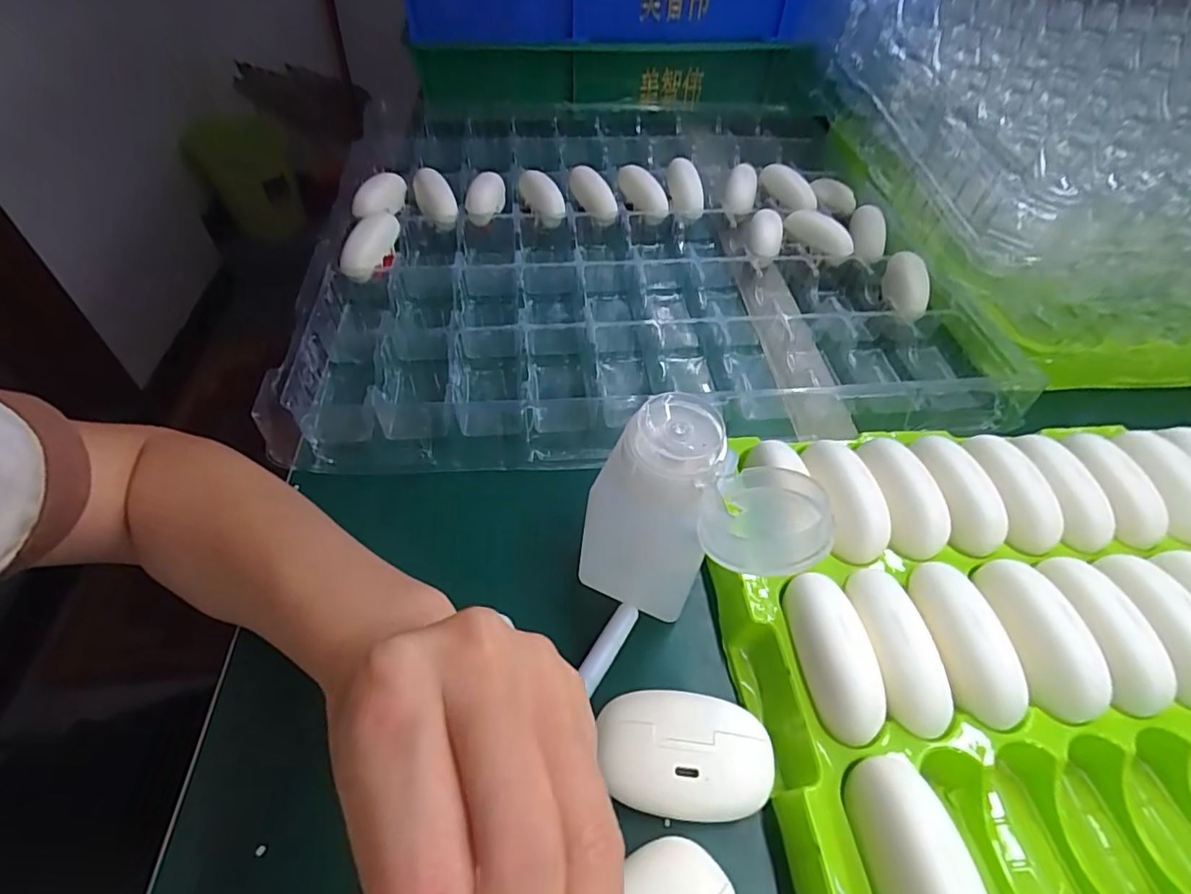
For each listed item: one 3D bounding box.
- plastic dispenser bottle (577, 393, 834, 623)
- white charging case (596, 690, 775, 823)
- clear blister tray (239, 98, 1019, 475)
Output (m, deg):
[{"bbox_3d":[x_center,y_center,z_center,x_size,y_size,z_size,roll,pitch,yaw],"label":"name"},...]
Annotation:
[{"bbox_3d":[0.038,0.039,0.234,0.086,0.103,0.052,38,57,26],"label":"plastic dispenser bottle"},{"bbox_3d":[0.034,0.121,0.225,0.063,0.027,0.042,5,49,1],"label":"white charging case"},{"bbox_3d":[0.024,-0.172,0.464,0.450,0.051,0.452,-4,50,-6],"label":"clear blister tray"}]

